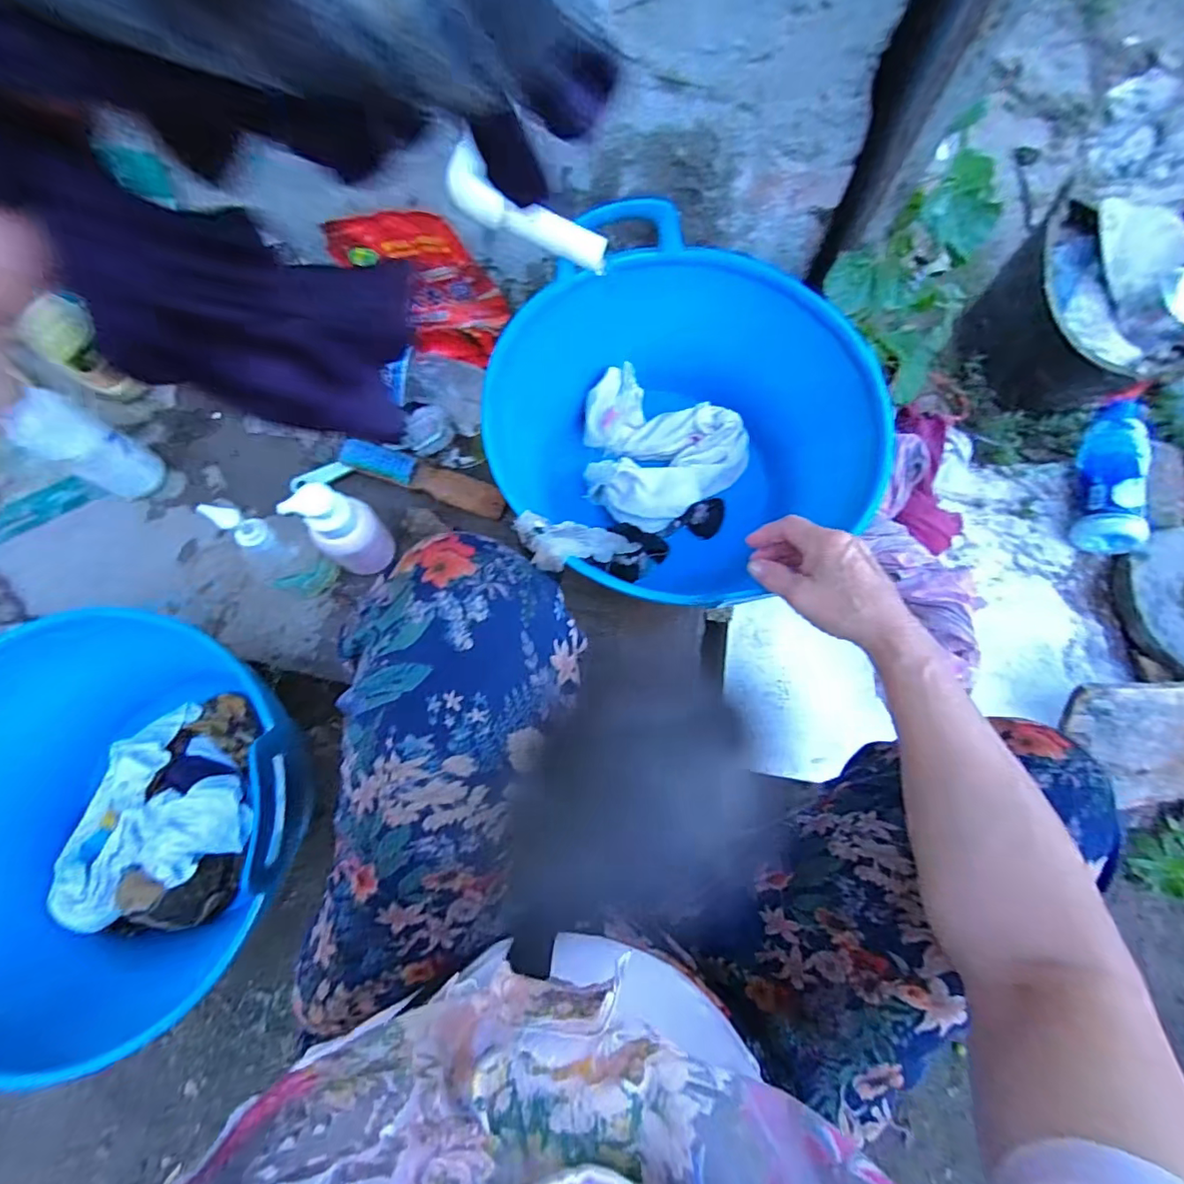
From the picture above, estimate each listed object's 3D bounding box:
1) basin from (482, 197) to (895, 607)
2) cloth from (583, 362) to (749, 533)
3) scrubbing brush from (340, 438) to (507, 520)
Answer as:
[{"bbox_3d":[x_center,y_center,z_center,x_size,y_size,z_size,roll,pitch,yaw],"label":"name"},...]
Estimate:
[{"bbox_3d":[0.086,-0.191,0.602,0.376,0.191,0.354,0,76,-1],"label":"basin"},{"bbox_3d":[0.077,-0.166,0.650,0.208,0.055,0.183,22,77,5],"label":"cloth"},{"bbox_3d":[-0.209,-0.143,0.667,0.203,0.029,0.038,18,76,-16],"label":"scrubbing brush"}]

